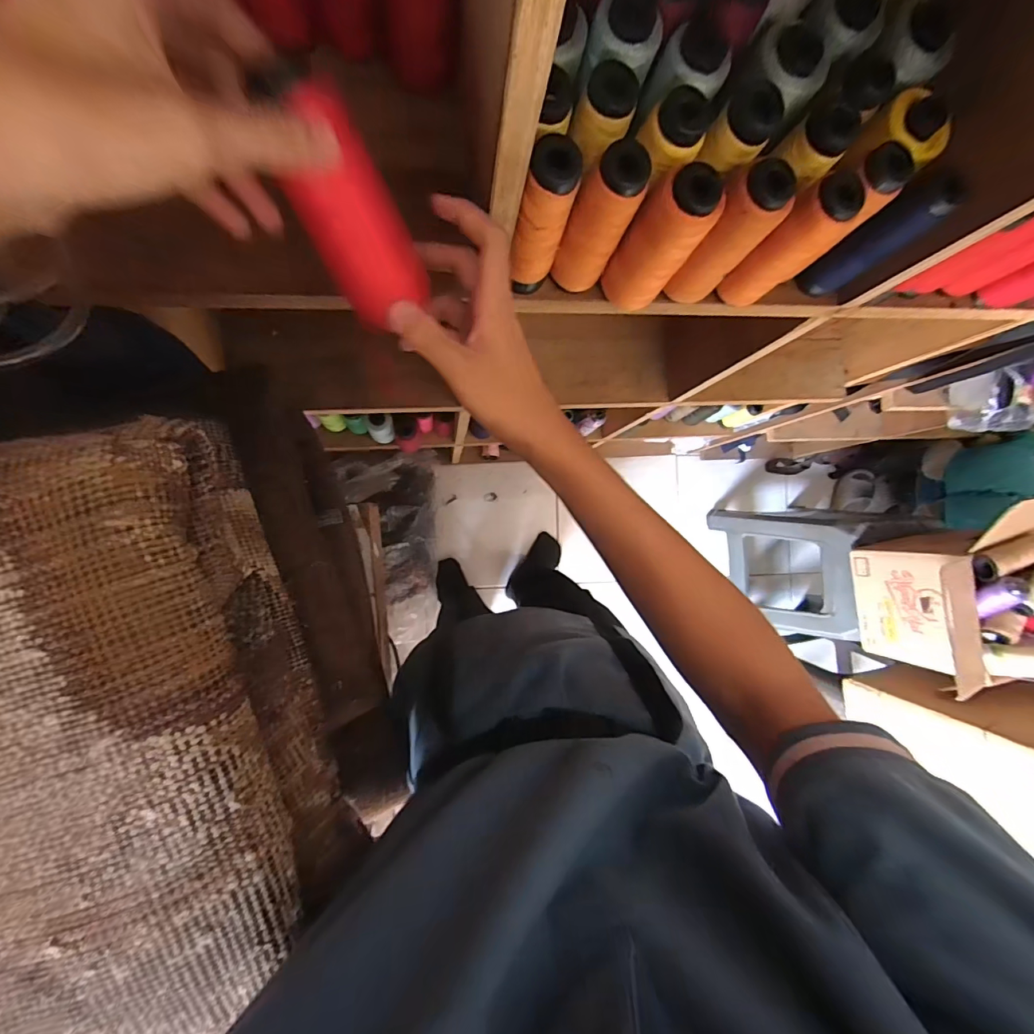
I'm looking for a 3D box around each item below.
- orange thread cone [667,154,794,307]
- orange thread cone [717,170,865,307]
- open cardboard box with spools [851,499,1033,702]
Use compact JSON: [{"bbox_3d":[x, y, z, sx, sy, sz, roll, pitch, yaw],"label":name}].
[{"bbox_3d":[0.149,-0.203,0.329,0.047,0.110,0.044,0,89,-10],"label":"orange thread cone"},{"bbox_3d":[0.199,-0.200,0.339,0.038,0.107,0.041,-42,95,-8],"label":"orange thread cone"},{"bbox_3d":[0.900,0.129,0.895,0.397,0.311,0.332,-11,90,-10],"label":"open cardboard box with spools"}]

